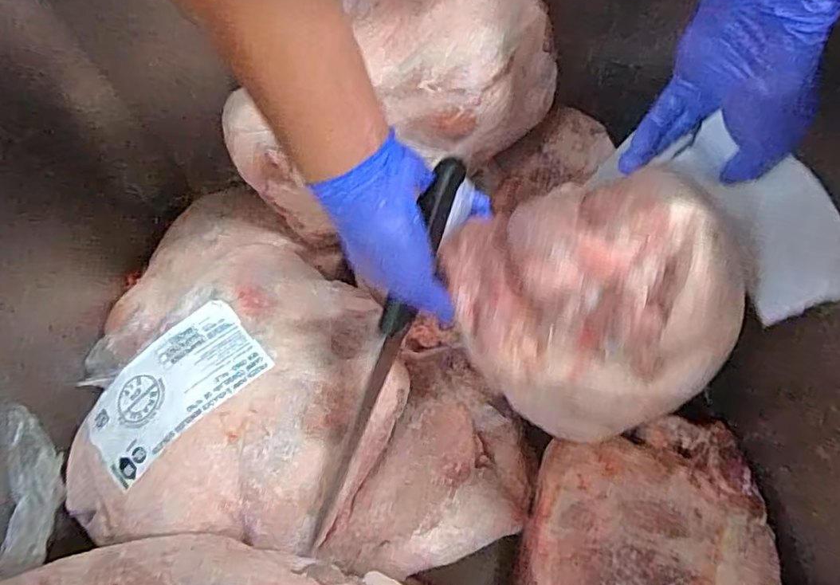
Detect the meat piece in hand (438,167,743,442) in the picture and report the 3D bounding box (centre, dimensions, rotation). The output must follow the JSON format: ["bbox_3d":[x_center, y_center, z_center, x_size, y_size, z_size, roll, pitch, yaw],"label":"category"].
[{"bbox_3d":[0.126,0.008,0.426,0.166,0.154,0.171,-24,69,-12],"label":"meat piece in hand"}]

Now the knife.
[{"bbox_3d":[-0.031,0.057,0.457,0.019,0.029,0.327,23,105,9],"label":"knife"}]

